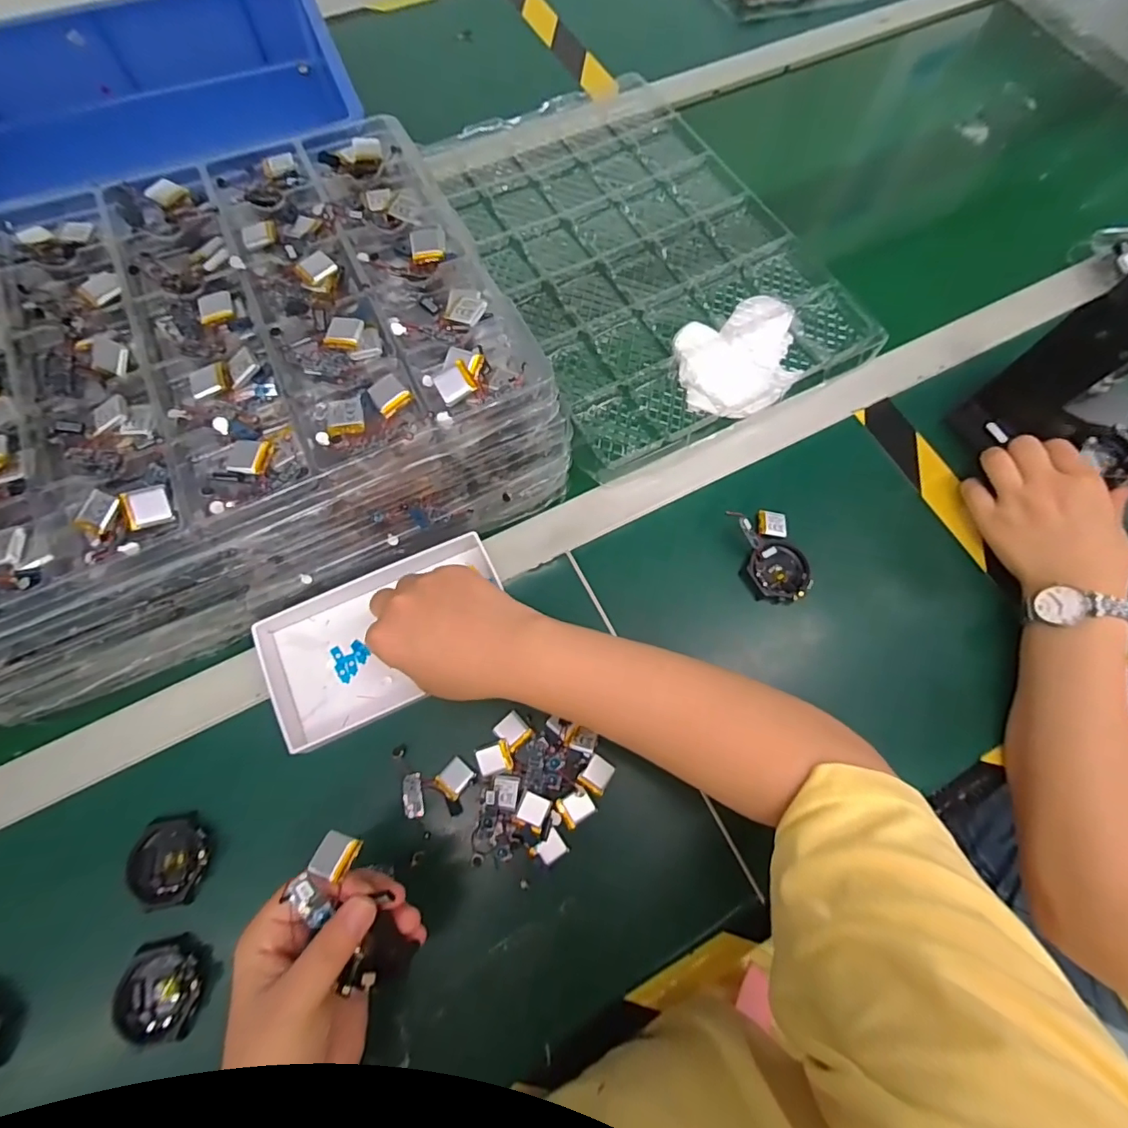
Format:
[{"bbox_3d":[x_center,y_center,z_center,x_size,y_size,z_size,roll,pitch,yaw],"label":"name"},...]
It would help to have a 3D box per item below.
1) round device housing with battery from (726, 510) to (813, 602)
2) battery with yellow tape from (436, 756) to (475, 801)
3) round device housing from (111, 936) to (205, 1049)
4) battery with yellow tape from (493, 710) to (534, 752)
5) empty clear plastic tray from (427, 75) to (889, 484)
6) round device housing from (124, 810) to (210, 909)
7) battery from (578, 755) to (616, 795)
[{"bbox_3d":[0.170,-0.007,0.434,0.047,0.029,0.077,-13,71,-6],"label":"round device housing with battery"},{"bbox_3d":[-0.077,0.150,0.373,0.020,0.004,0.023,38,74,12],"label":"battery with yellow tape"},{"bbox_3d":[-0.248,0.263,0.329,0.049,0.014,0.053,0,70,-1],"label":"round device housing"},{"bbox_3d":[-0.037,0.121,0.387,0.022,0.005,0.021,43,75,13],"label":"battery with yellow tape"},{"bbox_3d":[0.069,-0.313,0.535,0.305,0.034,0.436,-25,72,-9],"label":"empty clear plastic tray"},{"bbox_3d":[-0.259,0.196,0.353,0.047,0.014,0.053,-11,71,-5],"label":"round device housing"},{"bbox_3d":[0.023,0.149,0.377,0.020,0.004,0.022,32,73,10],"label":"battery"}]

